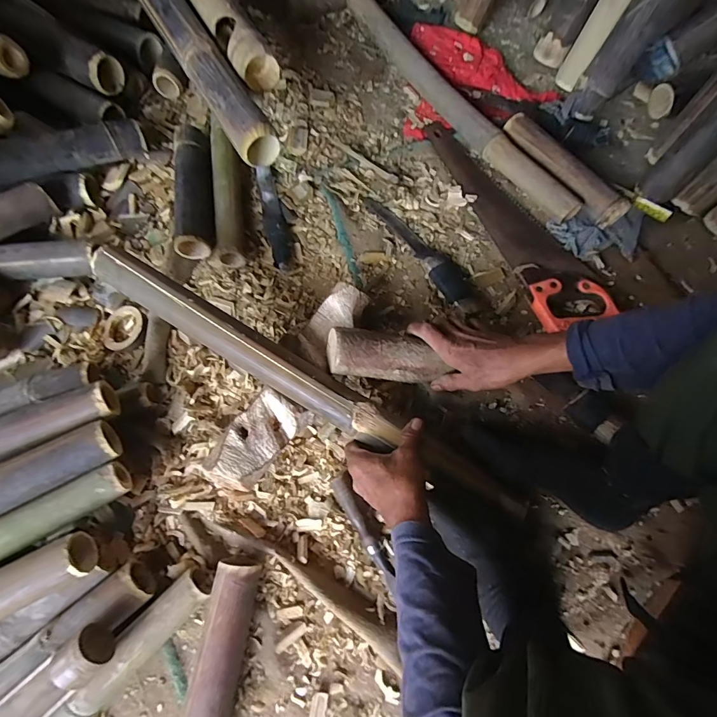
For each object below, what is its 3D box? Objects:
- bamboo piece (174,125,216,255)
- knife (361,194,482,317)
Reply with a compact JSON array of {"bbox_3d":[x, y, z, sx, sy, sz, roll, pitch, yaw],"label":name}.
[{"bbox_3d":[-0.288,-0.298,0.690,0.060,0.070,0.257,-8,71,-2],"label":"bamboo piece"},{"bbox_3d":[0.114,-0.192,0.676,0.058,0.028,0.284,-33,74,-11],"label":"knife"}]

